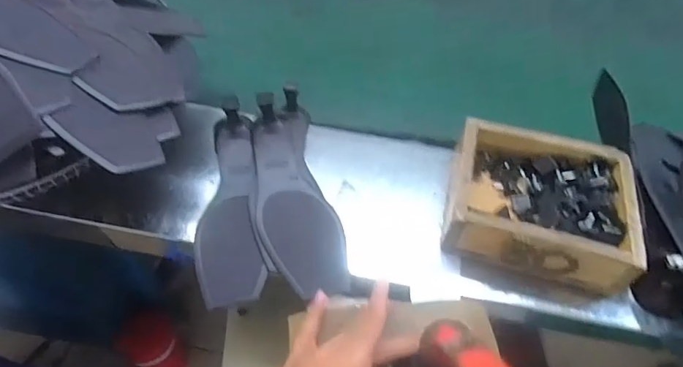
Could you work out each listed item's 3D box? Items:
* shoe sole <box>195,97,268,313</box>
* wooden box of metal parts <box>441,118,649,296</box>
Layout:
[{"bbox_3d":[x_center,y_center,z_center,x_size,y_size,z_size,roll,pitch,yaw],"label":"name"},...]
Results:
[{"bbox_3d":[-0.125,0.008,0.514,0.067,0.057,0.237,-6,51,-10],"label":"shoe sole"},{"bbox_3d":[0.212,0.021,0.515,0.177,0.068,0.155,14,51,7],"label":"wooden box of metal parts"}]

